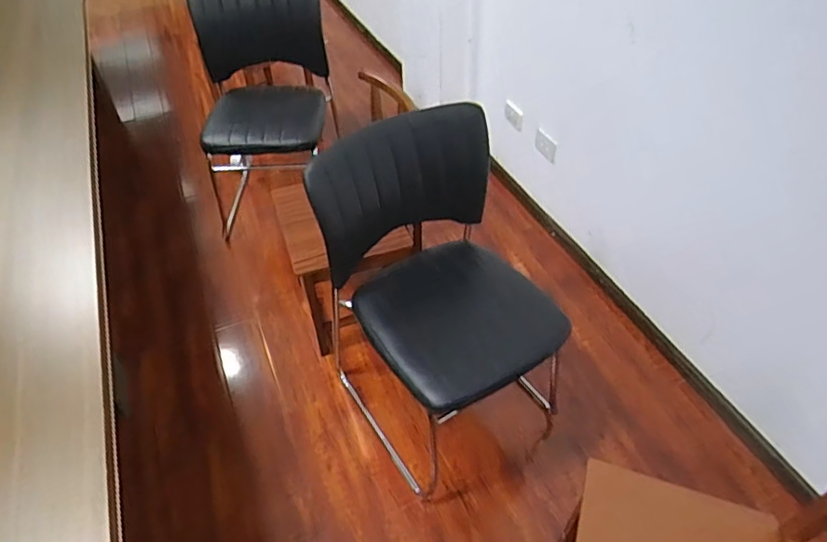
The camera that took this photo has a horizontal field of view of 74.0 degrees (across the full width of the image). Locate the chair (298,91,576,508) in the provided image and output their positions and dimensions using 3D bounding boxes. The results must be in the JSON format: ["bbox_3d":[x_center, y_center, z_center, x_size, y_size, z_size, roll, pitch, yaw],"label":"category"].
[{"bbox_3d":[0.064,0.093,1.331,0.433,0.751,0.479,-25,55,-14],"label":"chair"}]

